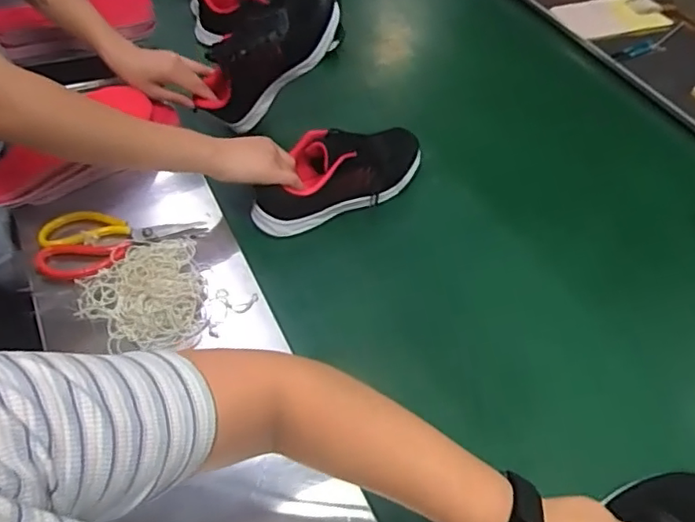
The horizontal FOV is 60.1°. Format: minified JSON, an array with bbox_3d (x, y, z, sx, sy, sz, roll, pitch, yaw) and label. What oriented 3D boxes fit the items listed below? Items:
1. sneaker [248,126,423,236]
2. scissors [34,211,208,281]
[{"bbox_3d":[-0.012,-0.119,0.852,0.264,0.104,0.091,-22,55,-21],"label":"sneaker"},{"bbox_3d":[-0.278,-0.025,0.743,0.197,0.019,0.099,-8,51,-11],"label":"scissors"}]

